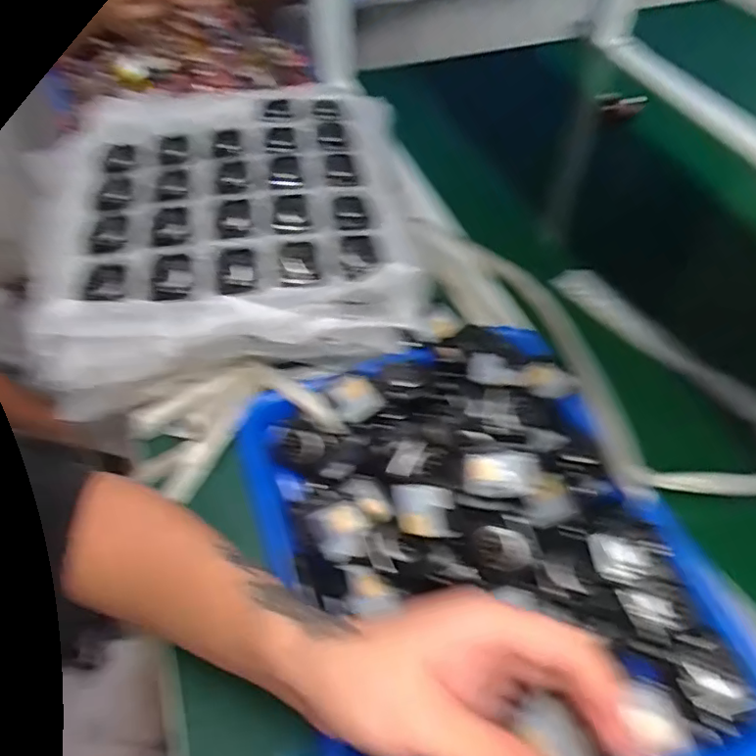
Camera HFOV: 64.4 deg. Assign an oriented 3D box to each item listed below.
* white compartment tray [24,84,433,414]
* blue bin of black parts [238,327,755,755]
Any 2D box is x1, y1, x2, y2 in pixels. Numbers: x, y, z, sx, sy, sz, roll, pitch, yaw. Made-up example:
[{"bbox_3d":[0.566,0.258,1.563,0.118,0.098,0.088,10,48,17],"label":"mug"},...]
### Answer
[{"bbox_3d":[-0.131,-0.157,0.564,0.328,0.074,0.358,-11,51,-7],"label":"white compartment tray"},{"bbox_3d":[0.060,0.113,0.394,0.250,0.072,0.326,-16,52,-11],"label":"blue bin of black parts"}]

